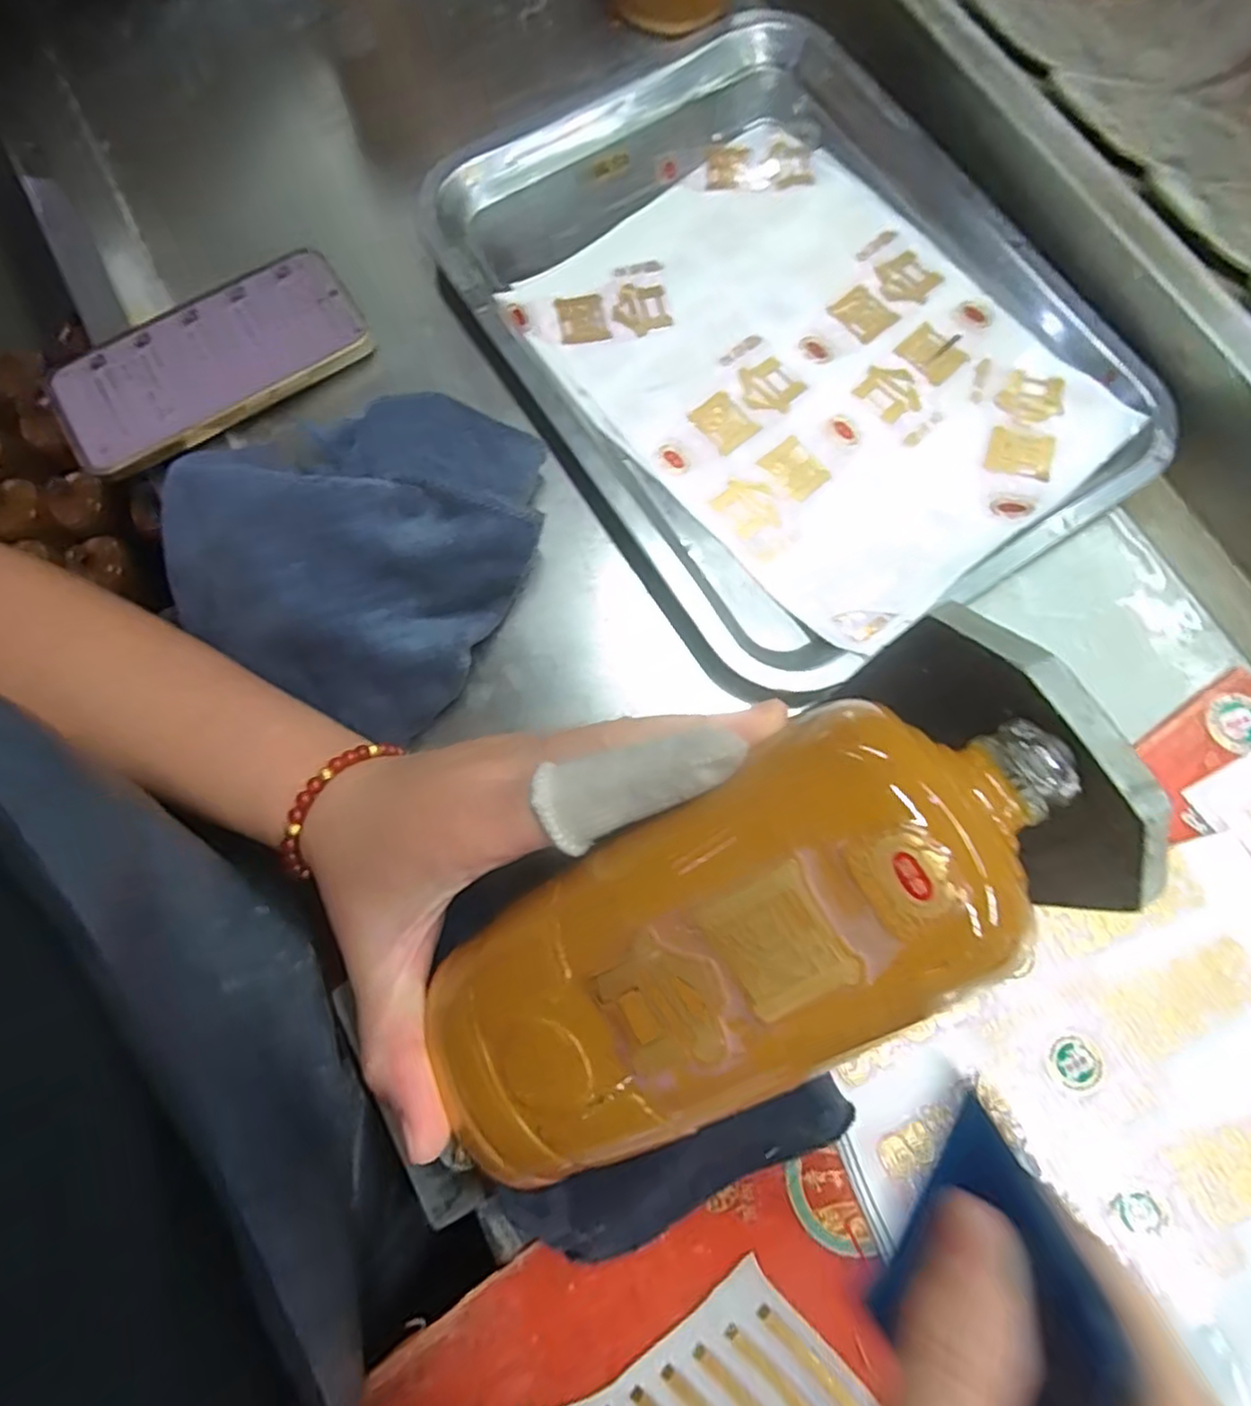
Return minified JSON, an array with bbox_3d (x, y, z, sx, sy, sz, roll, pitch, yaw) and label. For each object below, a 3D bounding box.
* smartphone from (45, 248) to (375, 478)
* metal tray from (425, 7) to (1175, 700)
[{"bbox_3d":[-0.215,-0.178,0.349,0.155,0.013,0.071,-33,77,-7],"label":"smartphone"},{"bbox_3d":[0.081,-0.204,0.348,0.273,0.021,0.353,-30,77,-6],"label":"metal tray"}]

